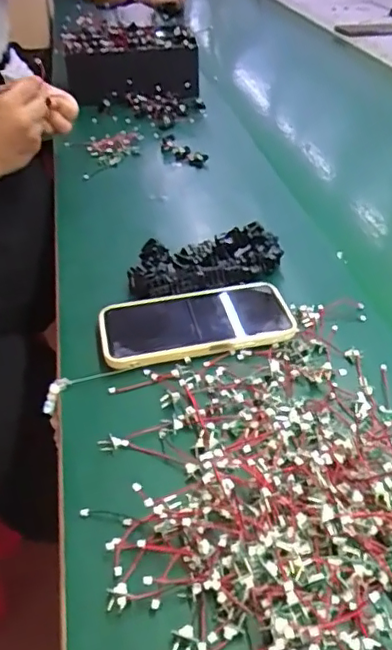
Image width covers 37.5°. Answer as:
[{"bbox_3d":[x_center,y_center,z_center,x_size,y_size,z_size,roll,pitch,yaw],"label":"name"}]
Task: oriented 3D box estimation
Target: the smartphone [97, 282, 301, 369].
[{"bbox_3d":[0.000,-0.003,0.518,0.168,0.009,0.081,-9,39,-10],"label":"smartphone"}]

